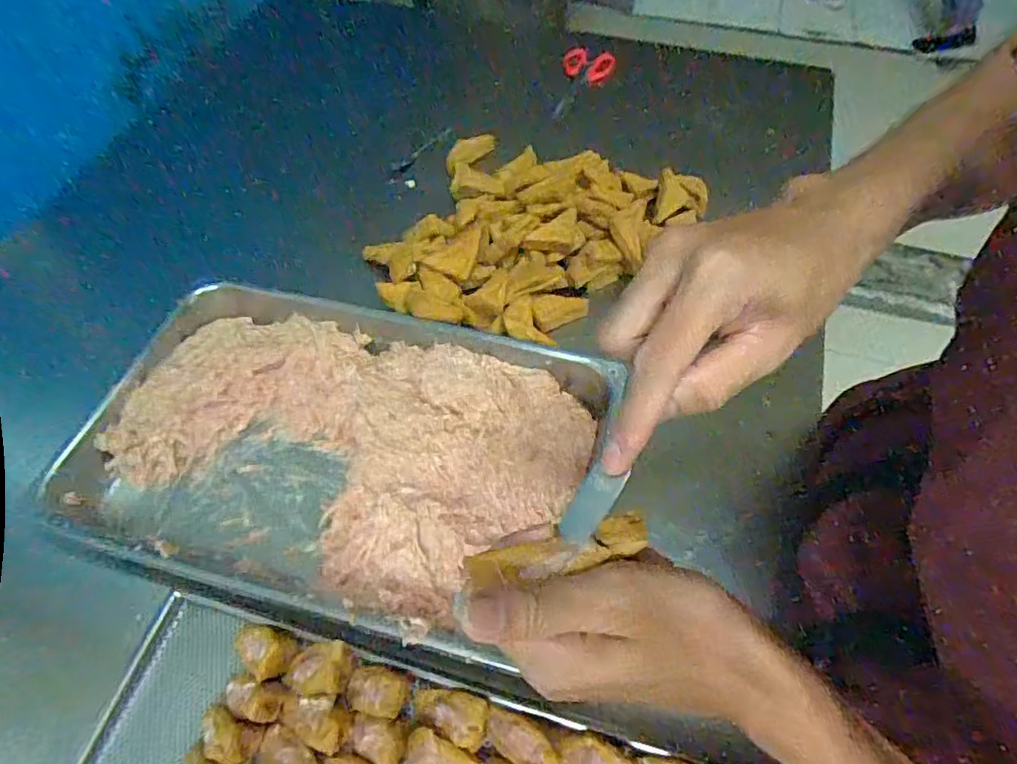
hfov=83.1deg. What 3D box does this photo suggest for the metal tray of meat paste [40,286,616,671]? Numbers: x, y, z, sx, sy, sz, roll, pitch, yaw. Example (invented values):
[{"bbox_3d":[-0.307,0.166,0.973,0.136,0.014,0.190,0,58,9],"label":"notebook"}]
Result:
[{"bbox_3d":[-0.176,0.067,0.600,0.532,0.069,0.331,11,59,7],"label":"metal tray of meat paste"}]

